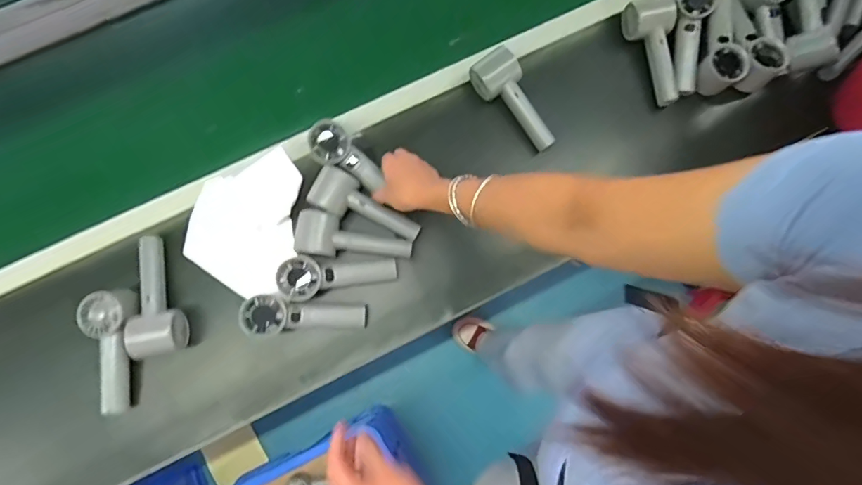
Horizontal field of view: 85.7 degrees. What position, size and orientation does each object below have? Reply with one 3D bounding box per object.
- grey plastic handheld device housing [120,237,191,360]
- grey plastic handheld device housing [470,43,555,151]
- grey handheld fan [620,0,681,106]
[{"bbox_3d":[-0.375,0.073,0.627,0.059,0.045,0.157,-12,79,-3],"label":"grey plastic handheld device housing"},{"bbox_3d":[0.123,-0.202,0.671,0.050,0.052,0.155,-41,99,-8],"label":"grey plastic handheld device housing"},{"bbox_3d":[0.340,-0.287,0.695,0.055,0.051,0.158,-19,94,-4],"label":"grey handheld fan"}]

